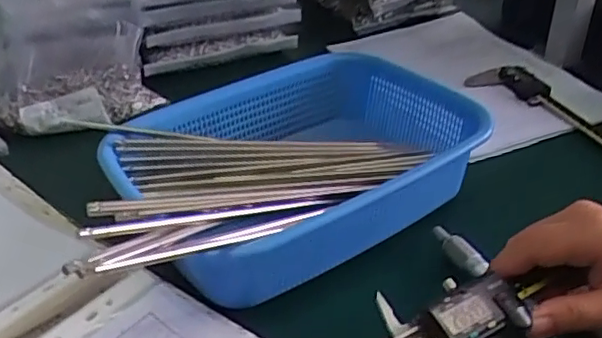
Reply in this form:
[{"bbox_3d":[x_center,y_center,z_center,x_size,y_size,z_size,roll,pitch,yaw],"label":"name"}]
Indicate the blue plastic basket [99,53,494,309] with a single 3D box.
[{"bbox_3d":[0.001,-0.004,0.516,0.274,0.076,0.200,-23,40,-28],"label":"blue plastic basket"}]

